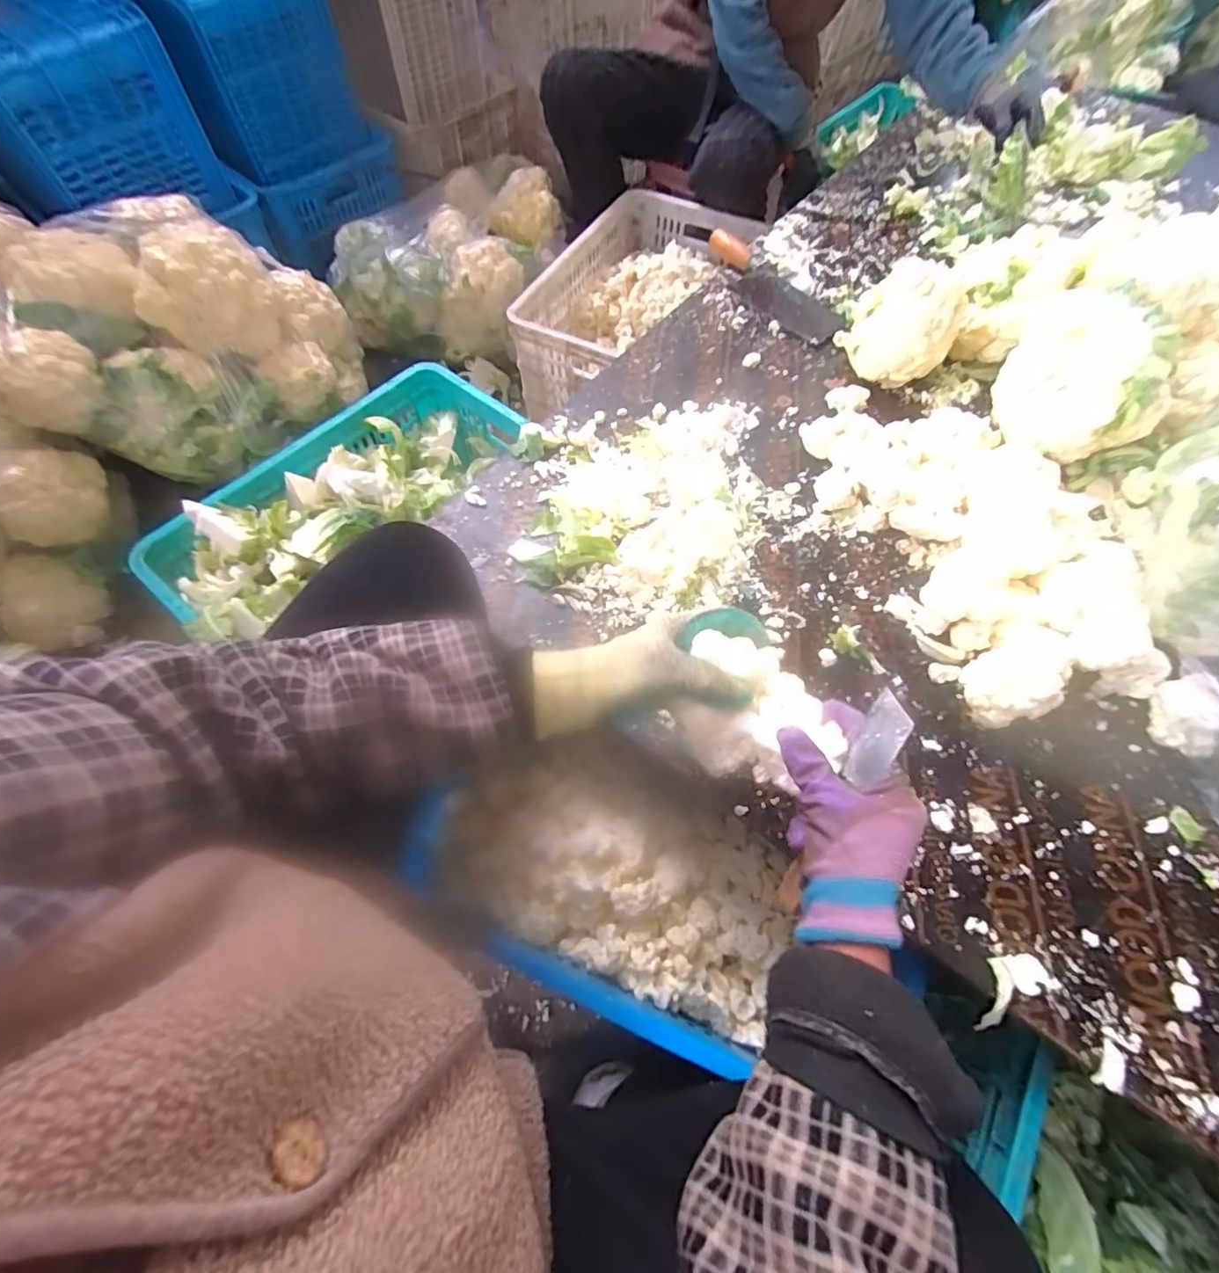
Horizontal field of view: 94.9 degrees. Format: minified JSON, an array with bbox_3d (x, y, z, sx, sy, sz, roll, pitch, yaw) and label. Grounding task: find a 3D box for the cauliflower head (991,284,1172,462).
[{"bbox_3d":[0.543,-0.300,0.662,0.126,0.140,0.170,-5,62,-4],"label":"cauliflower head"}]

